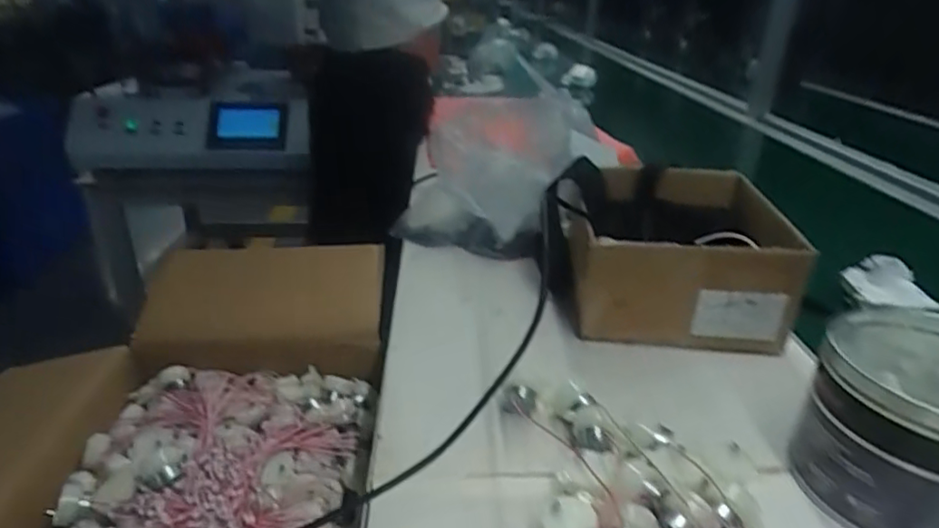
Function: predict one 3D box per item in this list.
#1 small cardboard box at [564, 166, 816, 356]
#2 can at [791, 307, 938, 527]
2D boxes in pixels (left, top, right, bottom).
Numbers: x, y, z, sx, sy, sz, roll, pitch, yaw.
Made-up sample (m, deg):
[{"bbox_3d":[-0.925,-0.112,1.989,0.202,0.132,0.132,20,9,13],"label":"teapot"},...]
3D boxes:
[{"bbox_3d":[0.202,-0.012,0.608,0.198,0.115,0.214,5,26,5],"label":"small cardboard box"},{"bbox_3d":[0.292,0.104,0.382,0.127,0.107,0.130,2,26,-1],"label":"can"}]

